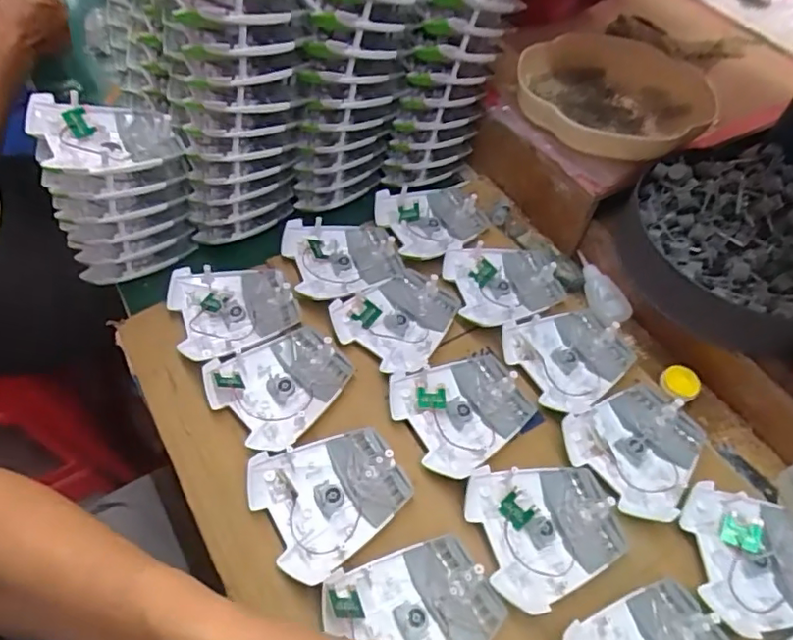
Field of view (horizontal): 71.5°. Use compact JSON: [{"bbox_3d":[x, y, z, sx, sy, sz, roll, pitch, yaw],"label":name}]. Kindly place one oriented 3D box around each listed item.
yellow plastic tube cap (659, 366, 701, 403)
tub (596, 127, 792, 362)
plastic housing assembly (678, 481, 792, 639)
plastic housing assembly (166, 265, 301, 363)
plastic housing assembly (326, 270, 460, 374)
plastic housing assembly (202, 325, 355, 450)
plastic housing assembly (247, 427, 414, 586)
[{"bbox_3d":[0.260,0.056,0.503,0.033,0.011,0.030,2,56,-3],"label":"yellow plastic tube cap"},{"bbox_3d":[0.315,-0.056,0.519,0.211,0.104,0.205,2,56,-3],"label":"tub"},{"bbox_3d":[0.271,0.175,0.405,0.108,0.021,0.096,2,56,-3],"label":"plastic housing assembly"},{"bbox_3d":[-0.152,-0.012,0.512,0.106,0.023,0.093,-18,59,-16],"label":"plastic housing assembly"},{"bbox_3d":[0.002,-0.005,0.518,0.096,0.016,0.105,33,60,17],"label":"plastic housing assembly"},{"bbox_3d":[-0.098,0.051,0.472,0.097,0.016,0.107,39,62,20],"label":"plastic housing assembly"},{"bbox_3d":[-0.050,0.131,0.418,0.106,0.017,0.096,-27,62,-20],"label":"plastic housing assembly"}]

